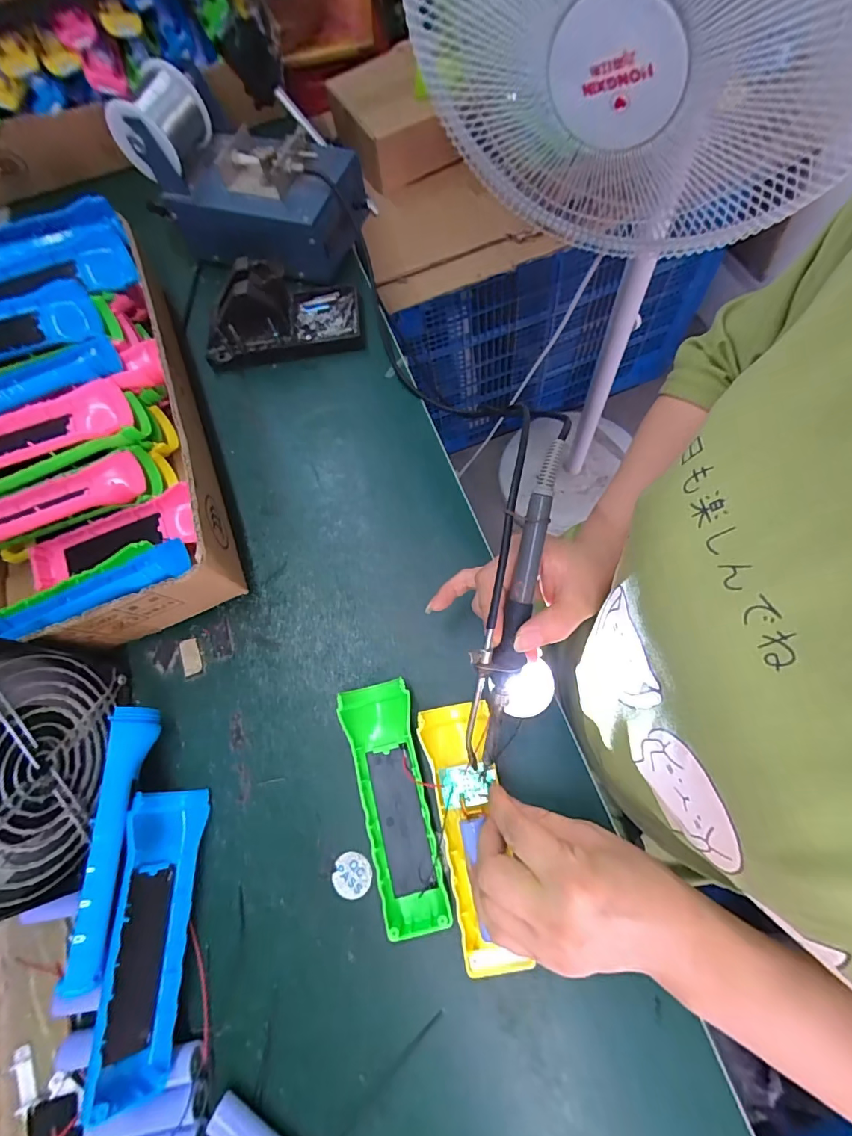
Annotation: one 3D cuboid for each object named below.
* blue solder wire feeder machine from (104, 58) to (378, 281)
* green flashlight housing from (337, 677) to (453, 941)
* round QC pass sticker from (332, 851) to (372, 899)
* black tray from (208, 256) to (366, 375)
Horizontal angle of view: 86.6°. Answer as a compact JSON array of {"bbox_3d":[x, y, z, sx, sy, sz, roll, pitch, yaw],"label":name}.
[{"bbox_3d":[-0.177,-0.401,0.460,0.210,0.121,0.114,20,73,11],"label":"blue solder wire feeder machine"},{"bbox_3d":[-0.023,0.159,0.314,0.048,0.026,0.154,-14,70,1],"label":"green flashlight housing"},{"bbox_3d":[-0.051,0.210,0.308,0.026,0.004,0.026,-2,71,5],"label":"round QC pass sticker"},{"bbox_3d":[-0.147,-0.258,0.445,0.156,0.073,0.079,-10,70,1],"label":"black tray"}]

